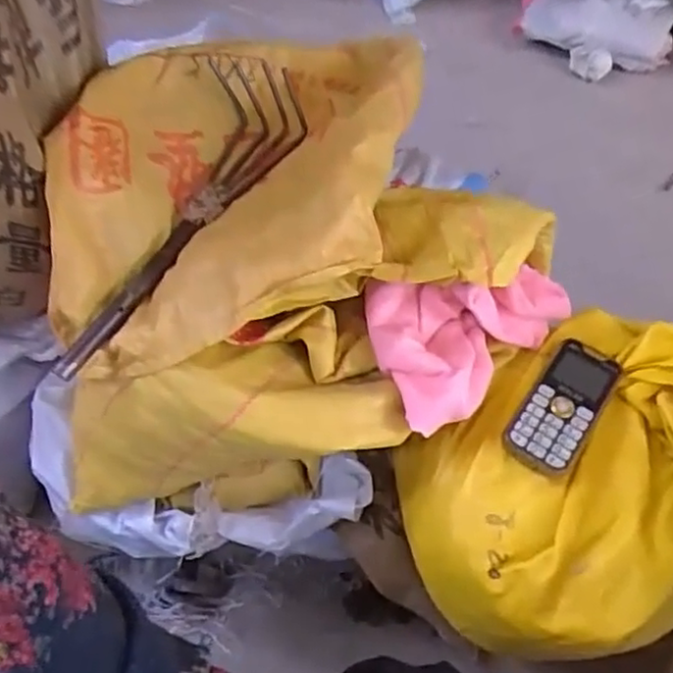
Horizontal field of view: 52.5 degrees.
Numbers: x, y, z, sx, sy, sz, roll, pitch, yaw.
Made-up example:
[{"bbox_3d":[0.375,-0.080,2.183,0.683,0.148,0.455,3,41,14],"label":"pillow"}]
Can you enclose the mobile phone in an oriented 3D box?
[{"bbox_3d":[0.188,0.056,0.569,0.055,0.019,0.116,31,56,18],"label":"mobile phone"}]

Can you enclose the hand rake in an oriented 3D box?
[{"bbox_3d":[-0.138,-0.103,0.573,0.108,0.063,0.317,27,70,15],"label":"hand rake"}]

